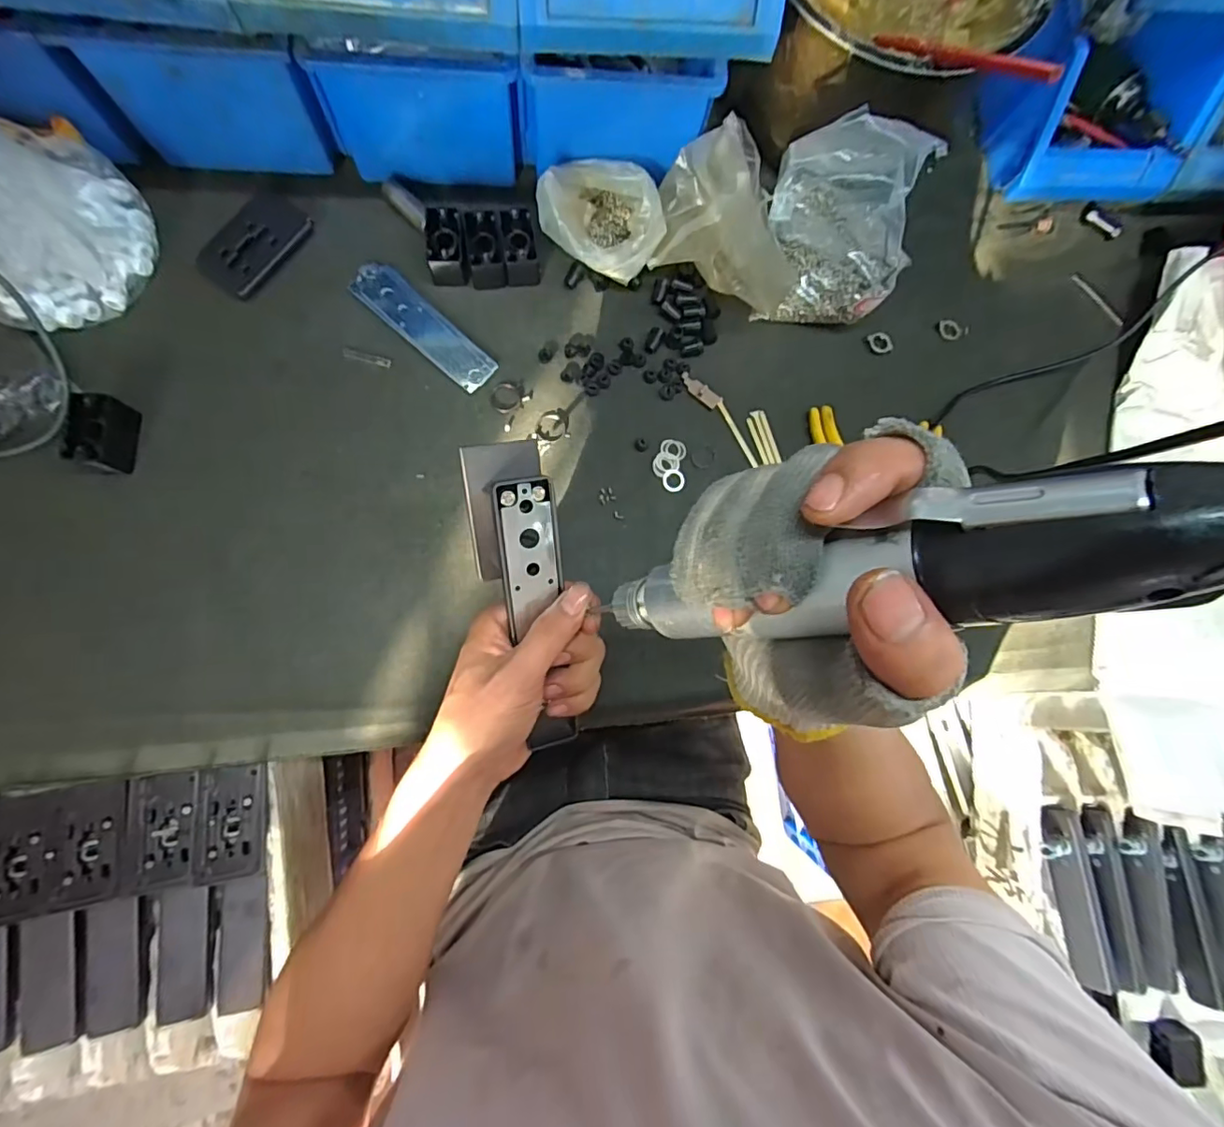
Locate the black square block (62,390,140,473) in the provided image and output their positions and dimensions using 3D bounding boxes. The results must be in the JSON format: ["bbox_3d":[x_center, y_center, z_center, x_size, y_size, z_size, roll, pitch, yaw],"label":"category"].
[{"bbox_3d":[-0.382,-0.099,0.415,0.025,0.036,0.051,5,82,-5],"label":"black square block"}]

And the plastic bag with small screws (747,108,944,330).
[{"bbox_3d":[0.195,-0.267,0.450,0.147,0.126,0.100,5,82,-5],"label":"plastic bag with small screws"}]

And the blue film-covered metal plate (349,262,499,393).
[{"bbox_3d":[-0.160,-0.202,0.470,0.141,0.004,0.038,43,81,1],"label":"blue film-covered metal plate"}]

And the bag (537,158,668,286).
[{"bbox_3d":[-0.009,-0.292,0.473,0.094,0.051,0.100,-36,87,-9],"label":"bag"}]

